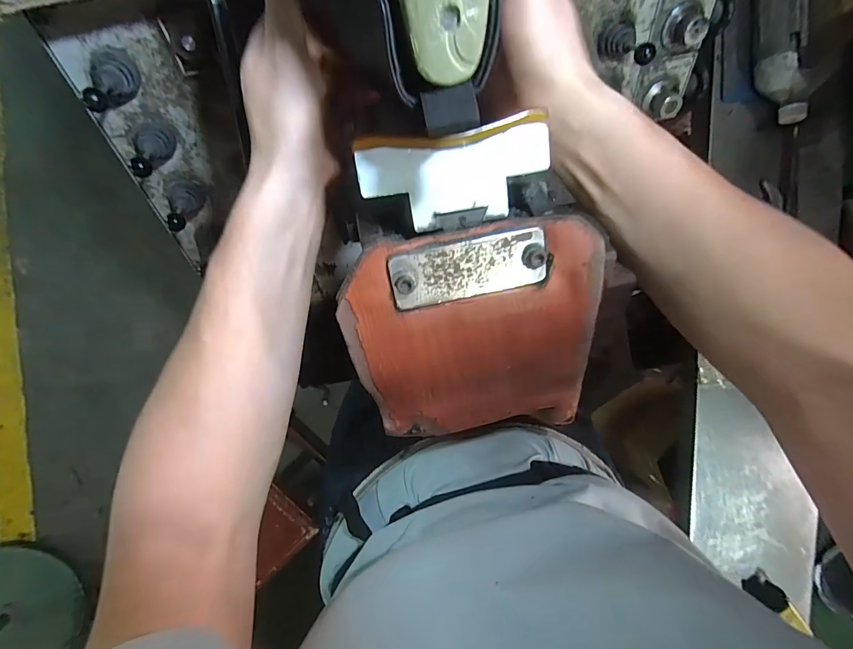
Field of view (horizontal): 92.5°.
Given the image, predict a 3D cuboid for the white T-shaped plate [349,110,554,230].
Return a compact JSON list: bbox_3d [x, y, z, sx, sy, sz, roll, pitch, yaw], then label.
[{"bbox_3d":[0.015,-0.076,0.211,0.096,0.010,0.045,-10,96,-3],"label":"white T-shaped plate"}]

